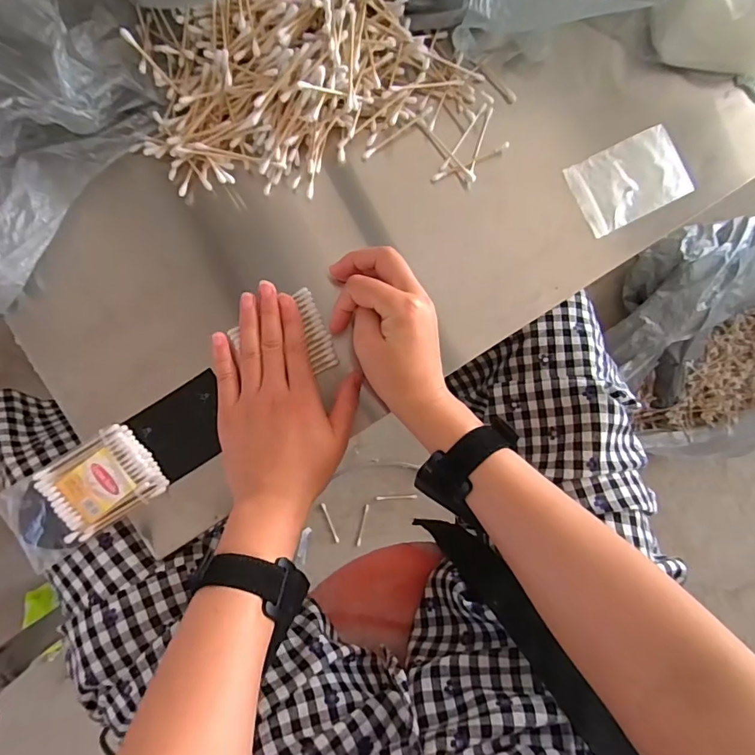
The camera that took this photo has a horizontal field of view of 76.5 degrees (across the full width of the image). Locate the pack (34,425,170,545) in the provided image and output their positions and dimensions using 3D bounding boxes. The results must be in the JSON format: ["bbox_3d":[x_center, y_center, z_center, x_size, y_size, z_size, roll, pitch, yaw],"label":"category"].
[{"bbox_3d":[-0.207,0.077,0.360,0.077,0.013,0.062,-32,90,-7],"label":"pack"}]

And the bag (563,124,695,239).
[{"bbox_3d":[0.220,-0.172,0.419,0.102,0.006,0.067,-27,89,-7],"label":"bag"}]

